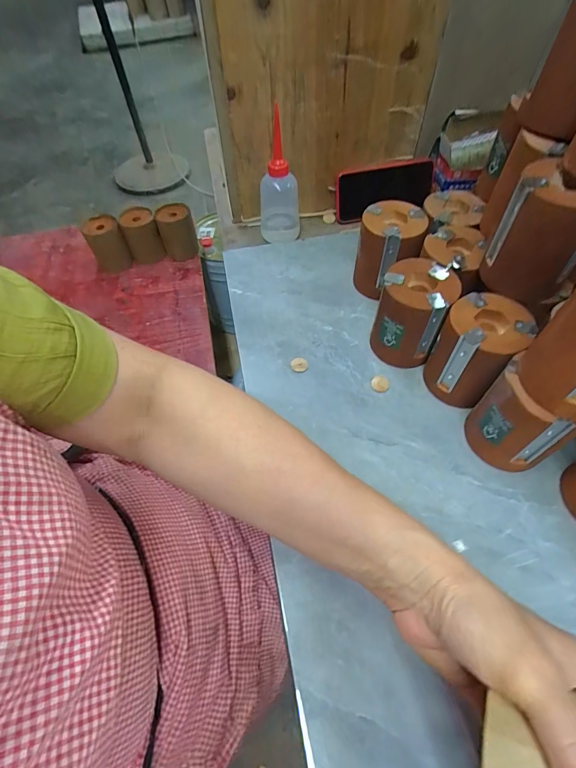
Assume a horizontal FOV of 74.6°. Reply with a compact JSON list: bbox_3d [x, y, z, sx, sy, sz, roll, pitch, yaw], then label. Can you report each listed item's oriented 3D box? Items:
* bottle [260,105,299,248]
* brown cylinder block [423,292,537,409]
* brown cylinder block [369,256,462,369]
[{"bbox_3d":[-0.017,-0.289,0.560,0.050,0.162,0.049,-30,60,-16],"label":"bottle"},{"bbox_3d":[0.195,-0.033,0.400,0.076,0.101,0.077,-39,63,-21],"label":"brown cylinder block"},{"bbox_3d":[0.141,-0.077,0.435,0.076,0.107,0.074,17,59,13],"label":"brown cylinder block"}]

